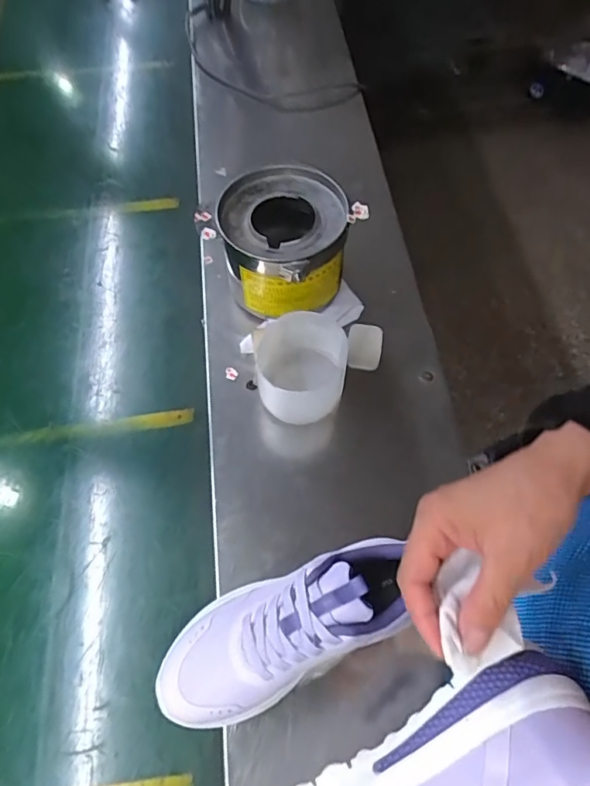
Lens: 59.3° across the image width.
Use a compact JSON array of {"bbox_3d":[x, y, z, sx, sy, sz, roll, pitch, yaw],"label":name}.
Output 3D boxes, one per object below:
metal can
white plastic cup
[{"bbox_3d":[-0.013,-0.166,0.607,0.136,0.118,0.145,0,62,-1],"label":"metal can"},{"bbox_3d":[0.009,-0.020,0.545,0.093,0.088,0.092,-7,63,-5],"label":"white plastic cup"}]

